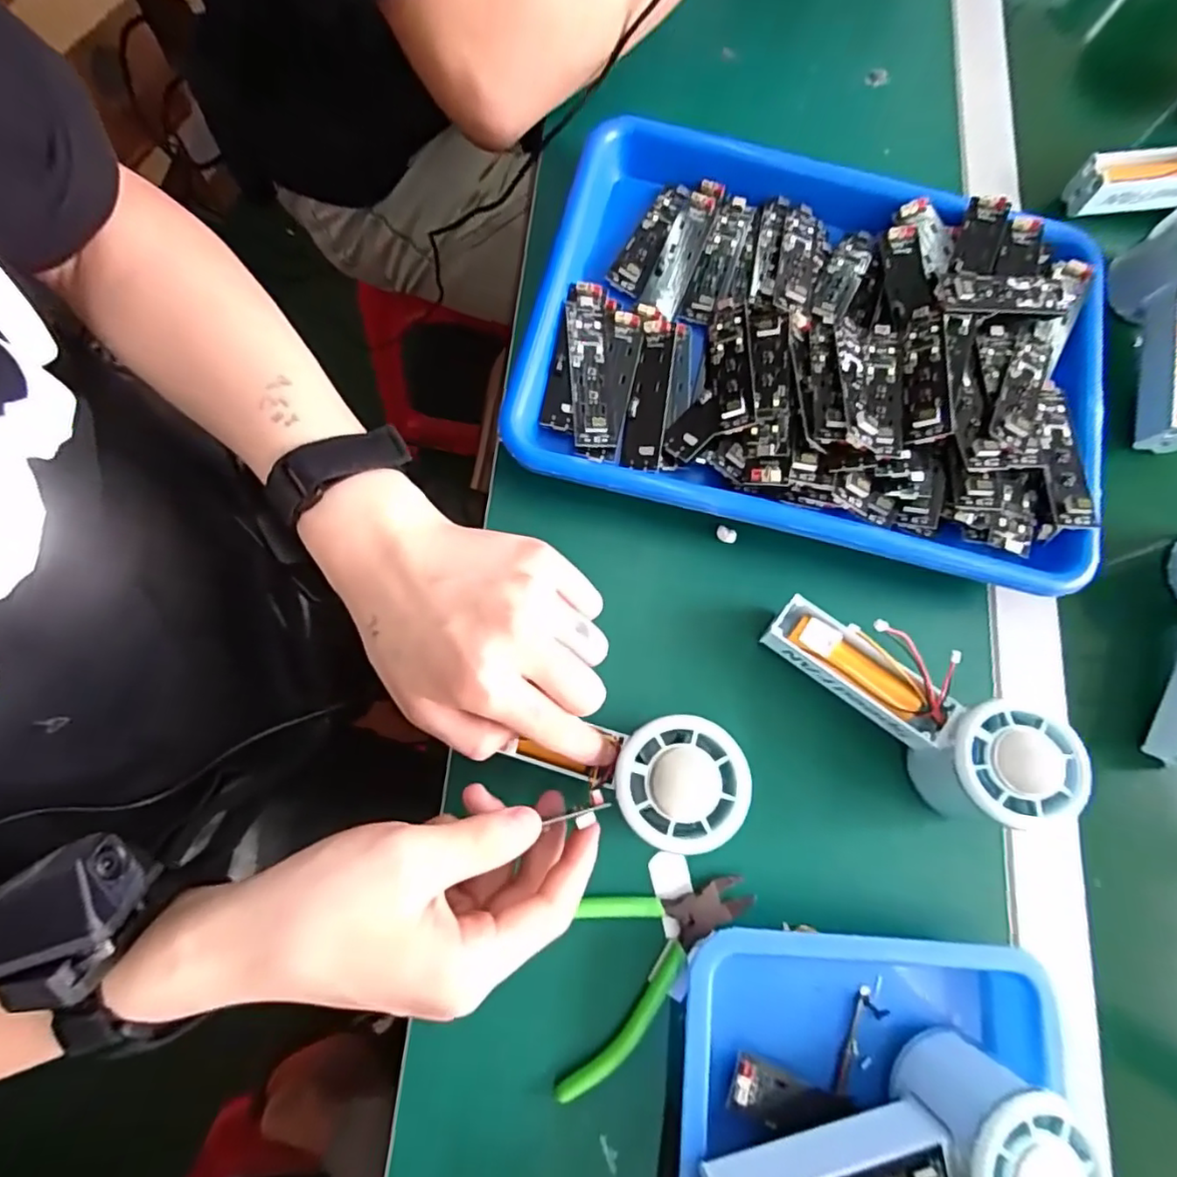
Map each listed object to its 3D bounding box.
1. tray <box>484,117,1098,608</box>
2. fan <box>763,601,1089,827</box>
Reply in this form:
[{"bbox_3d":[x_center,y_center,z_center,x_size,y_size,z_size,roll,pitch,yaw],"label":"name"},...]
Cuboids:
[{"bbox_3d":[0.137,-0.145,0.360,0.326,0.042,0.244,15,75,-1],"label":"tray"},{"bbox_3d":[0.158,0.059,0.312,0.148,0.069,0.054,37,76,6],"label":"fan"}]

